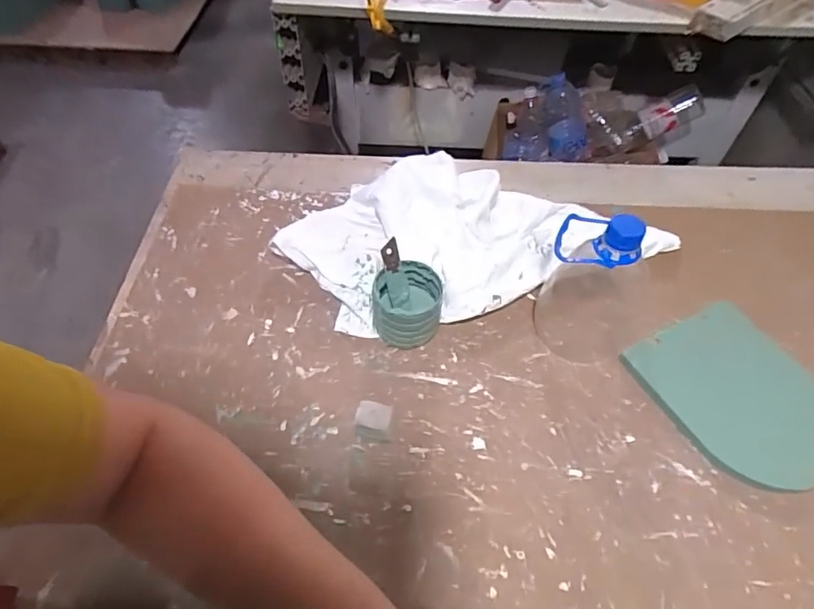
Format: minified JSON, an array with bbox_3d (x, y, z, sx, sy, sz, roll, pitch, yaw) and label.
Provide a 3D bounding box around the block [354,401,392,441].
[{"bbox_3d":[-0.029,0.101,0.438,0.030,0.030,0.022,11,53,6],"label":"block"}]

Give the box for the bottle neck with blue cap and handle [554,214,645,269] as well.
[{"bbox_3d":[0.165,-0.055,0.433,0.068,0.040,0.035,11,53,7],"label":"bottle neck with blue cap and handle"}]

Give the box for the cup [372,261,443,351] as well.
[{"bbox_3d":[0.001,0.004,0.490,0.063,0.071,0.061,1,52,-1],"label":"cup"}]

